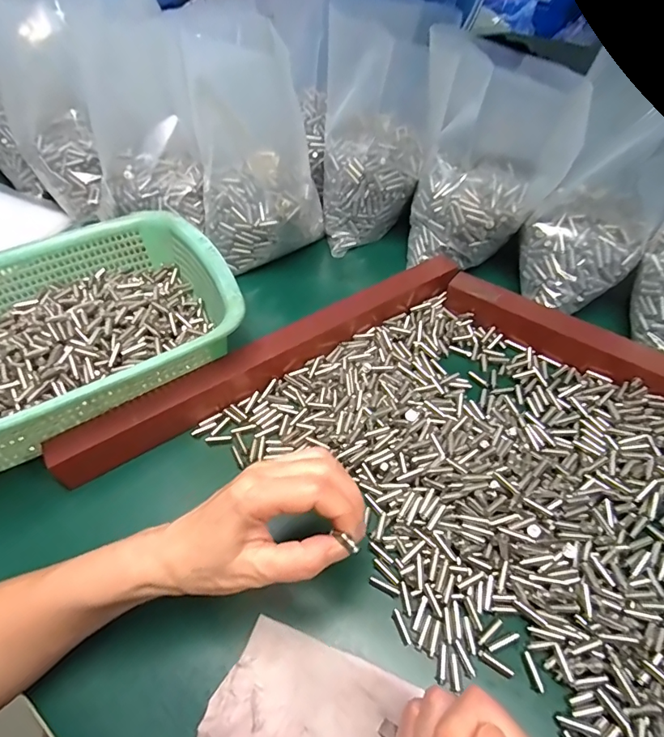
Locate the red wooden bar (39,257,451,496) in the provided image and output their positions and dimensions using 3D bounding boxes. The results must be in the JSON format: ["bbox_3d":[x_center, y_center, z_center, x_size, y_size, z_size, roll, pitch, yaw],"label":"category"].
[{"bbox_3d":[-0.048,-0.013,0.414,0.395,0.044,0.031,-29,55,-17],"label":"red wooden bar"}]

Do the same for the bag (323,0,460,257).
[{"bbox_3d":[0.049,-0.277,0.505,0.114,0.211,0.142,4,52,9],"label":"bag"}]

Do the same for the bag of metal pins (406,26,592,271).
[{"bbox_3d":[0.151,-0.195,0.451,0.136,0.186,0.075,6,52,10],"label":"bag of metal pins"}]

